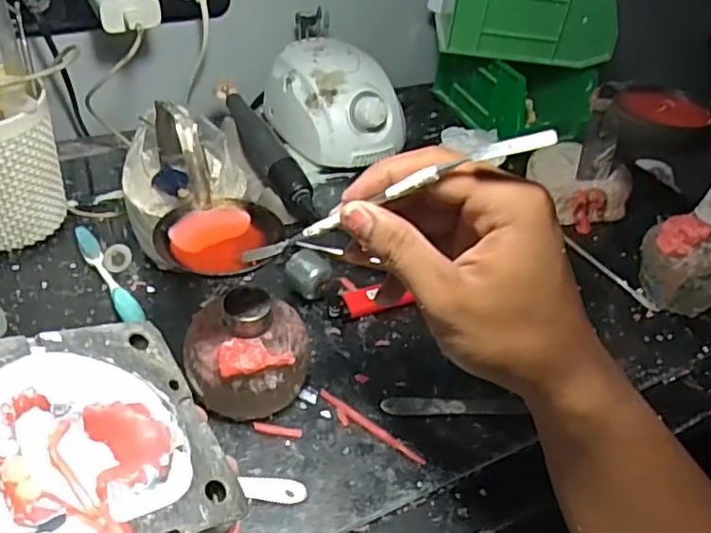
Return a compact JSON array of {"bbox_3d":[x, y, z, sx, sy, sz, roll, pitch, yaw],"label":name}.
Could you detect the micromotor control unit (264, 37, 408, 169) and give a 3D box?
[{"bbox_3d":[-0.022,-0.165,0.623,0.092,0.077,0.140,-23,49,-30],"label":"micromotor control unit"}]

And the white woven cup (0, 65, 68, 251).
[{"bbox_3d":[-0.267,-0.079,0.465,0.085,0.105,0.088,4,41,-4],"label":"white woven cup"}]

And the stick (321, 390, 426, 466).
[{"bbox_3d":[0.008,0.102,0.395,0.079,0.004,0.013,29,45,23],"label":"stick"}]

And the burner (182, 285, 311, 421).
[{"bbox_3d":[-0.065,0.052,0.381,0.074,0.074,0.062,0,42,-9],"label":"burner"}]

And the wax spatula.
[{"bbox_3d":[0.010,-0.029,0.304,0.177,0.010,0.008,-20,28,33],"label":"wax spatula"}]

